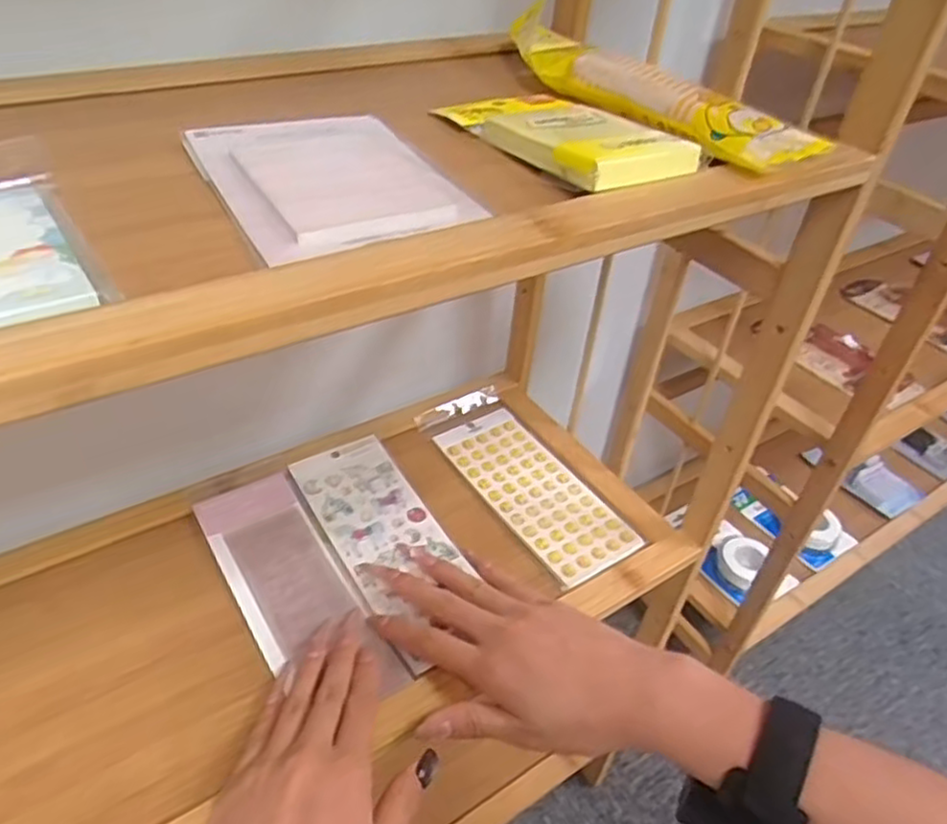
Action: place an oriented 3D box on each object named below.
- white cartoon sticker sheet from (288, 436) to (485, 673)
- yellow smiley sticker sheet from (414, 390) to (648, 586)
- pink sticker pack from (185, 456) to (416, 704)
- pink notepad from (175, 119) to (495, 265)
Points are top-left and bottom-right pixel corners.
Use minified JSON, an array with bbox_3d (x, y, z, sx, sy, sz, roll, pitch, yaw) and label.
[{"bbox_3d":[-0.055,0.084,0.477,0.072,0.010,0.179,-19,47,-27],"label":"white cartoon sticker sheet"},{"bbox_3d":[0.036,0.047,0.532,0.075,0.007,0.193,-22,48,-25],"label":"yellow smiley sticker sheet"},{"bbox_3d":[-0.115,0.105,0.445,0.066,0.007,0.191,-20,50,-28],"label":"pink sticker pack"},{"bbox_3d":[-0.054,-0.087,0.259,0.078,0.006,0.102,-19,47,-27],"label":"pink notepad"}]

